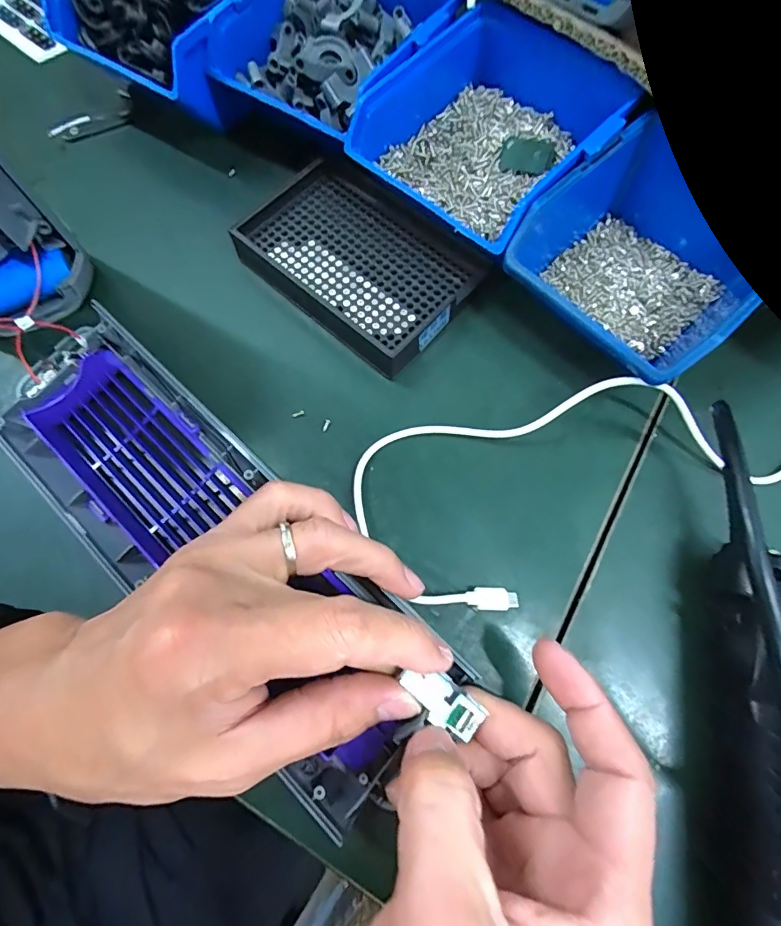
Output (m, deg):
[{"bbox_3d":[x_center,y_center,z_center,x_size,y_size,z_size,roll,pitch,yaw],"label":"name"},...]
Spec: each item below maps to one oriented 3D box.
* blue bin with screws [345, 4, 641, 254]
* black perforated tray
[{"bbox_3d":[0.064,-0.201,0.273,0.122,0.056,0.147,41,77,10],"label":"blue bin with screws"},{"bbox_3d":[-0.019,-0.130,0.279,0.140,0.019,0.097,39,76,10],"label":"black perforated tray"}]

